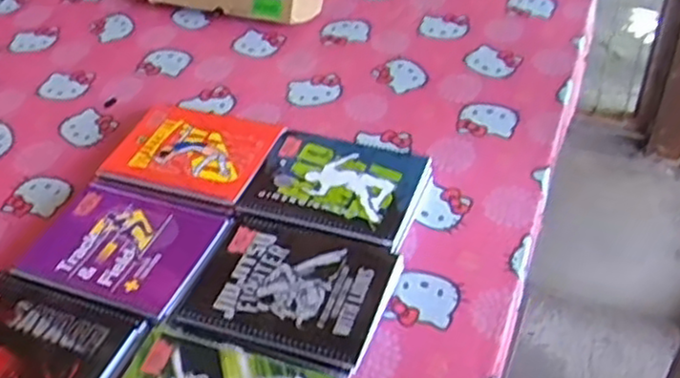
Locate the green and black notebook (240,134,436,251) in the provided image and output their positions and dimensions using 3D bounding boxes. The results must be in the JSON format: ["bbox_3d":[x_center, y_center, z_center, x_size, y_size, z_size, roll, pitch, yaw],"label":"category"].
[{"bbox_3d":[-0.003,-0.003,0.900,0.200,0.034,0.175,11,46,17],"label":"green and black notebook"}]

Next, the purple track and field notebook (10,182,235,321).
[{"bbox_3d":[-0.249,0.061,0.836,0.211,0.010,0.160,12,46,18],"label":"purple track and field notebook"}]

